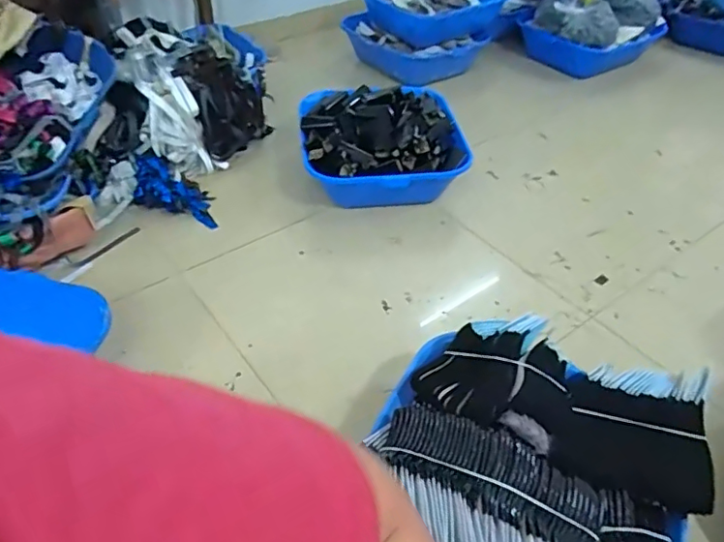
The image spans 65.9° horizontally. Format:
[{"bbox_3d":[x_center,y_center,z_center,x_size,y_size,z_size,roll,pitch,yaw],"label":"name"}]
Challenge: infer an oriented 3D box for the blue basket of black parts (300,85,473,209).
[{"bbox_3d":[0.060,-0.425,1.861,0.515,0.202,0.496,-4,43,-6],"label":"blue basket of black parts"}]

